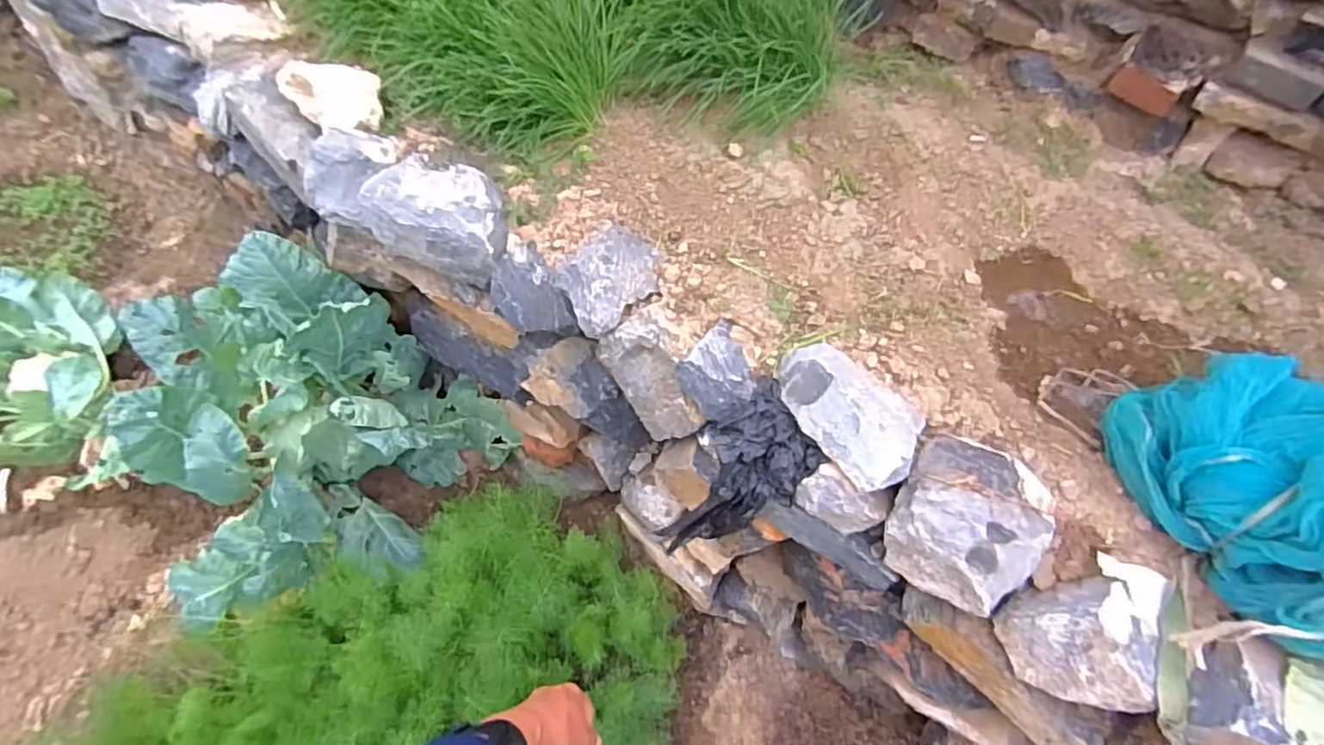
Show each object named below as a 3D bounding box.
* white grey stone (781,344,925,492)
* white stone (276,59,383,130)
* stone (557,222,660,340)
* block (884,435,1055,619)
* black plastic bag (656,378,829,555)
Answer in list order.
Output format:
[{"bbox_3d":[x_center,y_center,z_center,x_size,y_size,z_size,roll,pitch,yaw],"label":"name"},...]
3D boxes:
[{"bbox_3d":[0.256,0.040,0.891,0.143,0.079,0.234,-36,64,-23],"label":"white grey stone"},{"bbox_3d":[-0.628,-0.525,1.222,0.210,0.065,0.112,9,56,4],"label":"white stone"},{"bbox_3d":[-0.079,-0.158,1.053,0.170,0.069,0.151,-26,61,-18],"label":"stone"},{"bbox_3d":[0.410,0.196,0.866,0.187,0.147,0.182,29,60,16],"label":"block"},{"bbox_3d":[0.105,0.152,0.973,0.152,0.275,0.080,51,23,8],"label":"black plastic bag"}]

